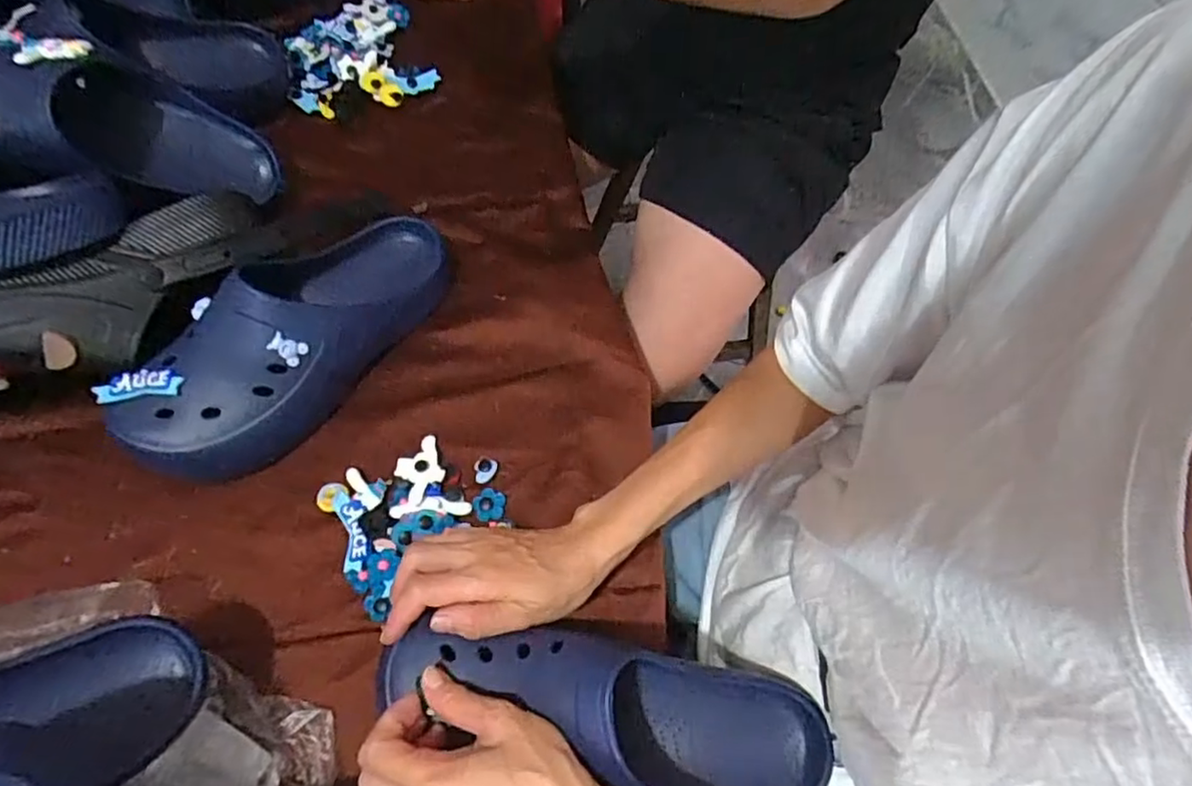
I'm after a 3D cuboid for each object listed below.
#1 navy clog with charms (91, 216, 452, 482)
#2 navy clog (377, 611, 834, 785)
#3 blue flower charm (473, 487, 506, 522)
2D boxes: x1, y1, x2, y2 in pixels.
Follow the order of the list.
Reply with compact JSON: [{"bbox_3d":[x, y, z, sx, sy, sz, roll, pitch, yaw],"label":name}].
[{"bbox_3d":[-0.243,-0.061,0.512,0.125,0.089,0.291,30,66,13],"label":"navy clog with charms"},{"bbox_3d":[0.013,0.199,0.396,0.277,0.080,0.087,21,61,-11],"label":"navy clog"},{"bbox_3d":[-0.083,0.085,0.495,0.025,0.006,0.026,1,62,-3],"label":"blue flower charm"}]

